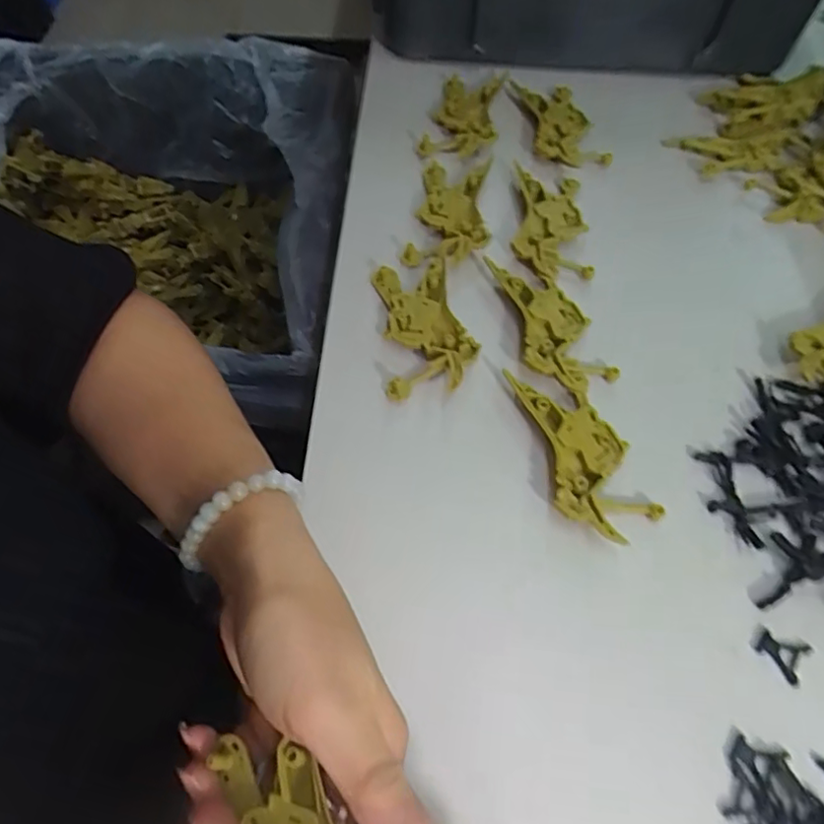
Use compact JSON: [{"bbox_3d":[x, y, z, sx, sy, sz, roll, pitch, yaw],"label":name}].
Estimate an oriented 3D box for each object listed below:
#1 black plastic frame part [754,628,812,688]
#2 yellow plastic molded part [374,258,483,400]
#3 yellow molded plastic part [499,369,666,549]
[{"bbox_3d":[0.166,0.108,0.270,0.021,0.004,0.020,31,65,16],"label":"black plastic frame part"},{"bbox_3d":[0.007,-0.050,0.353,0.050,0.018,0.090,-7,60,-4],"label":"yellow plastic molded part"},{"bbox_3d":[0.084,0.019,0.313,0.047,0.014,0.099,-19,62,-11],"label":"yellow molded plastic part"}]

